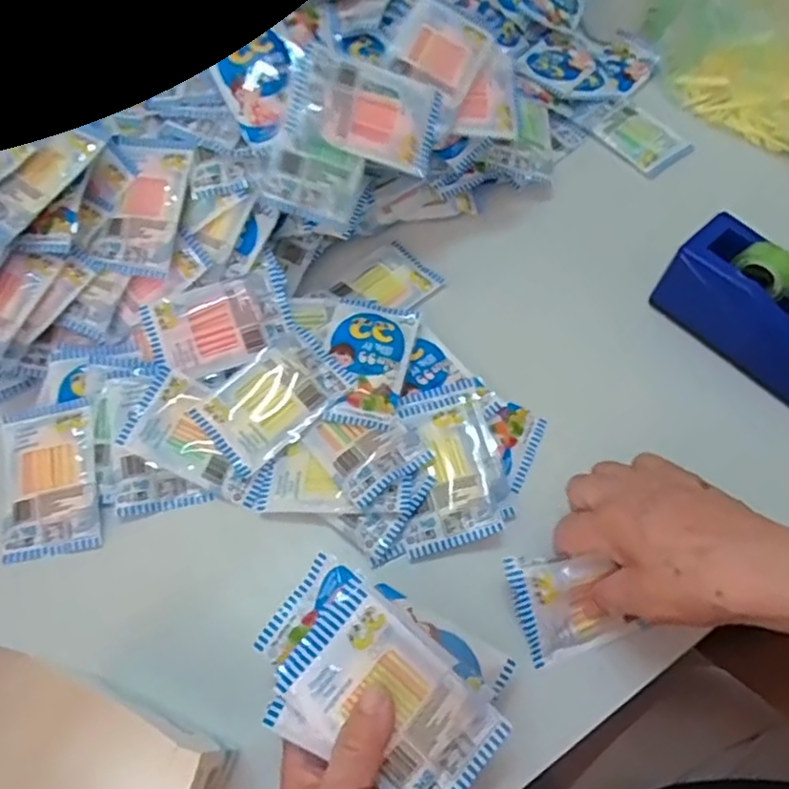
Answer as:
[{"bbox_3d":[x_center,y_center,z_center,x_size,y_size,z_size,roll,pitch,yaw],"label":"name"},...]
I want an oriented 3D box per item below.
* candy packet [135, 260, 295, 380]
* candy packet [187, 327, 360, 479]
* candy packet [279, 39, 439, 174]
[{"bbox_3d":[-0.126,-0.053,0.471,0.103,0.006,0.065,-22,84,-13],"label":"candy packet"},{"bbox_3d":[-0.086,0.000,0.452,0.103,0.013,0.064,-38,69,-20],"label":"candy packet"},{"bbox_3d":[-0.020,-0.205,0.458,0.105,0.010,0.064,16,90,-14],"label":"candy packet"}]

